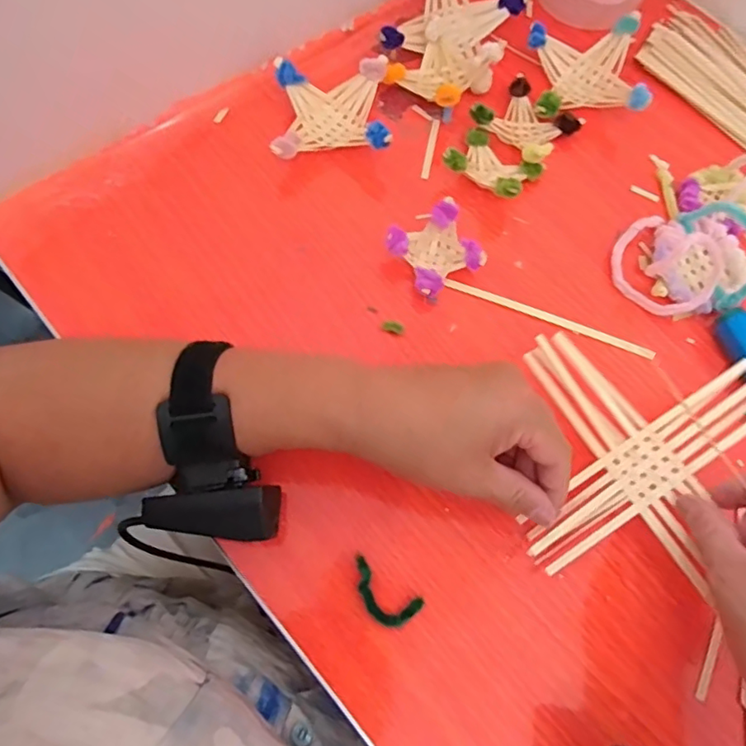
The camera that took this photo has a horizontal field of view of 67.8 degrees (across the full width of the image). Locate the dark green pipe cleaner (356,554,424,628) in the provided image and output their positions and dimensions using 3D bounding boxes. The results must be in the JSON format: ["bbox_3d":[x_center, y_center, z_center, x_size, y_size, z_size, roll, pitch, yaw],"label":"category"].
[{"bbox_3d":[0.004,0.127,0.316,0.044,0.009,0.023,33,72,9],"label":"dark green pipe cleaner"}]

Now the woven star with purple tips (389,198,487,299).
[{"bbox_3d":[0.043,-0.082,0.383,0.055,0.031,0.050,-31,74,-13],"label":"woven star with purple tips"}]

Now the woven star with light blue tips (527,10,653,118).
[{"bbox_3d":[0.169,-0.239,0.441,0.086,0.036,0.083,1,70,-2],"label":"woven star with light blue tips"}]

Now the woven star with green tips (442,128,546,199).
[{"bbox_3d":[0.086,-0.152,0.402,0.066,0.014,0.037,32,72,9],"label":"woven star with green tips"}]

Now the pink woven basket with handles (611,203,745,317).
[{"bbox_3d":[0.220,-0.084,0.377,0.093,0.058,0.076,1,70,-2],"label":"pink woven basket with handles"}]

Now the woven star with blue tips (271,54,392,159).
[{"bbox_3d":[-0.027,-0.194,0.419,0.090,0.035,0.087,-1,70,-3],"label":"woven star with blue tips"}]

